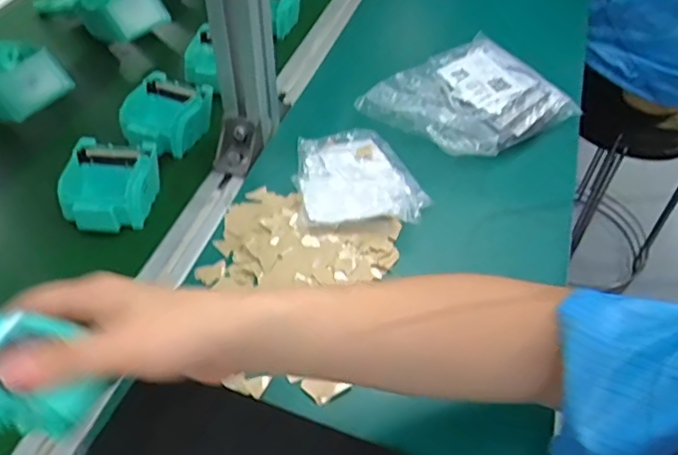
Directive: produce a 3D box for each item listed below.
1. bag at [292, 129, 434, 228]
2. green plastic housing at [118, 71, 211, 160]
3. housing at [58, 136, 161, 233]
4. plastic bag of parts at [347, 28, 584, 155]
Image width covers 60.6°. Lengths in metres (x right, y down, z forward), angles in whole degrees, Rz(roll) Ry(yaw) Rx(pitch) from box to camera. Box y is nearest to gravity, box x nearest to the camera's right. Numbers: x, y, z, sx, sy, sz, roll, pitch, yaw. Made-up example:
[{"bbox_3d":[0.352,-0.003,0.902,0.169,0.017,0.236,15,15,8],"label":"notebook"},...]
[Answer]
[{"bbox_3d":[0.020,-0.053,0.547,0.116,0.023,0.130,-5,50,-1],"label":"bag"},{"bbox_3d":[-0.180,-0.111,0.598,0.074,0.044,0.085,15,52,15],"label":"green plastic housing"},{"bbox_3d":[-0.207,-0.040,0.529,0.076,0.035,0.085,-3,50,1],"label":"housing"},{"bbox_3d":[0.137,-0.137,0.613,0.196,0.041,0.142,-30,55,-21],"label":"plastic bag of parts"}]

